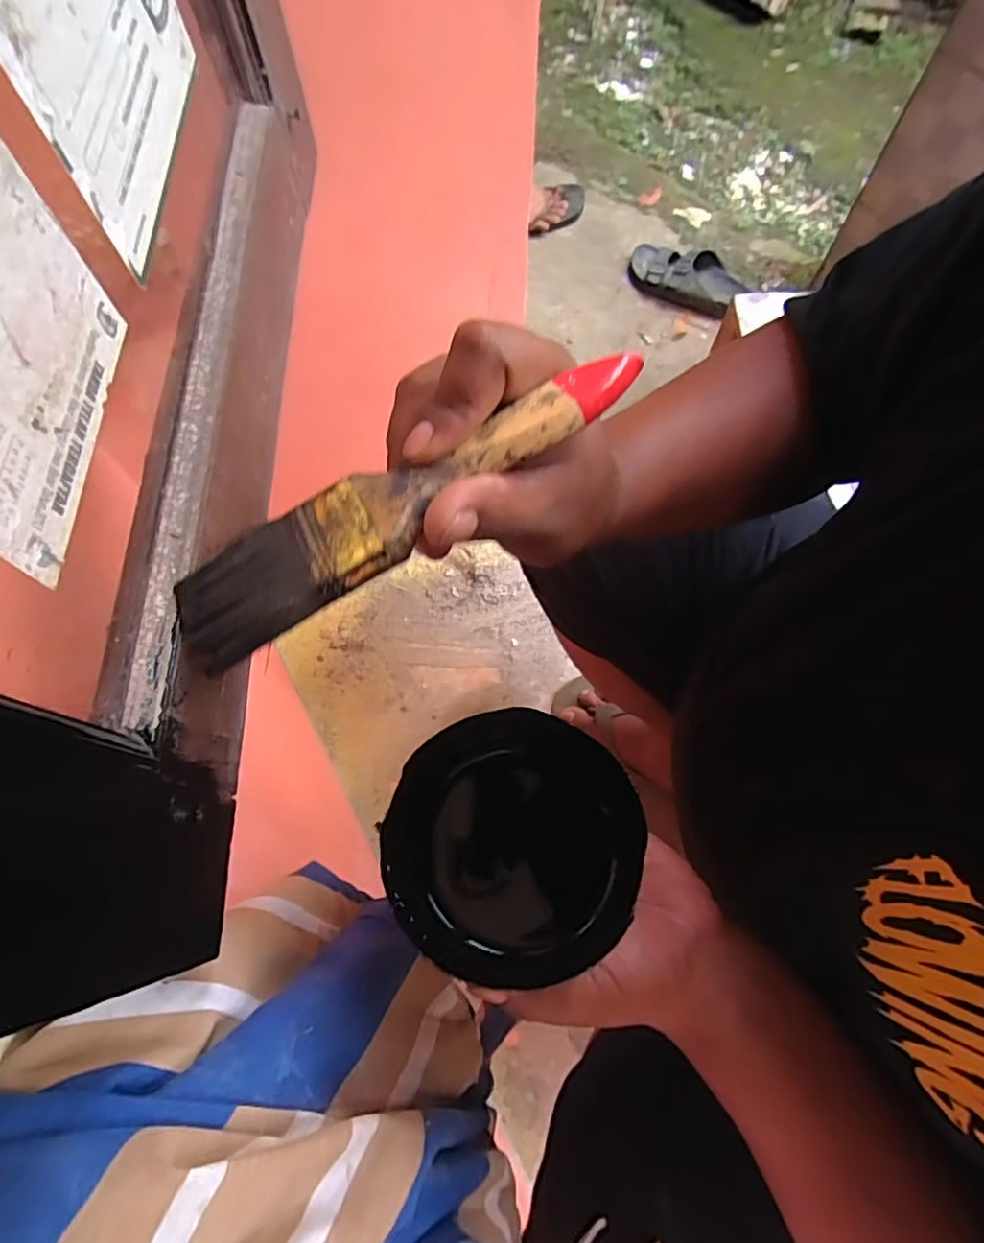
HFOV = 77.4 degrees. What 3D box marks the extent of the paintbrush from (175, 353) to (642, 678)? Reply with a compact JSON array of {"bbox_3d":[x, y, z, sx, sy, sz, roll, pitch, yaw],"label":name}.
[{"bbox_3d":[-0.029,-0.043,0.207,0.171,0.010,0.041,-32,71,-2],"label":"paintbrush"}]

